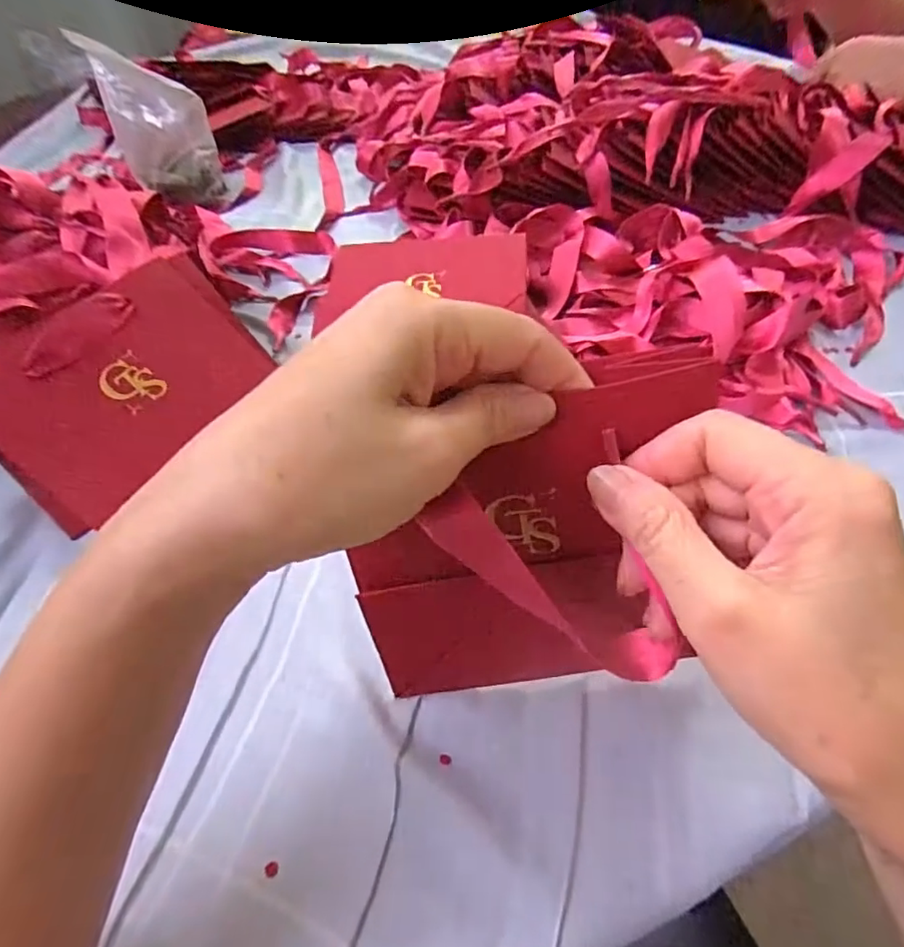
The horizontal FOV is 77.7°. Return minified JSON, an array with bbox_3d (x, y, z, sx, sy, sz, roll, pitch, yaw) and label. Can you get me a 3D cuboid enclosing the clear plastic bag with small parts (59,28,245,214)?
[{"bbox_3d":[-0.290,-0.348,0.576,0.105,0.141,0.058,-19,52,-9],"label":"clear plastic bag with small parts"}]

